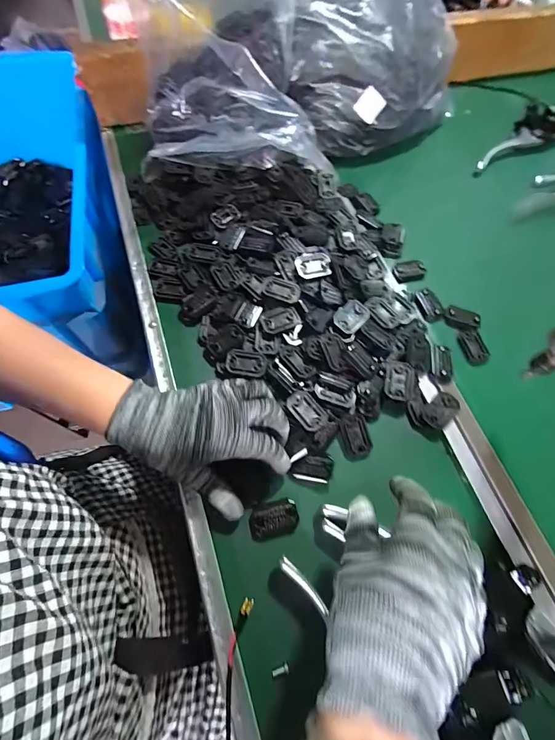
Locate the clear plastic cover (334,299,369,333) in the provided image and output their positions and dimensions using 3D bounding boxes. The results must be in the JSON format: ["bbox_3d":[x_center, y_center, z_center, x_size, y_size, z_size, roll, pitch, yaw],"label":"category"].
[{"bbox_3d":[0.082,-0.060,0.383,0.032,0.005,0.040,39,70,13],"label":"clear plastic cover"}]

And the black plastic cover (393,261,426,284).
[{"bbox_3d":[0.170,-0.126,0.443,0.040,0.011,0.026,-5,67,-6],"label":"black plastic cover"}]

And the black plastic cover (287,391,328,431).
[{"bbox_3d":[0.031,0.041,0.348,0.027,0.004,0.042,-36,73,-17],"label":"black plastic cover"}]

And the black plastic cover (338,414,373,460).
[{"bbox_3d":[0.077,0.069,0.347,0.030,0.009,0.043,-16,68,-10],"label":"black plastic cover"}]

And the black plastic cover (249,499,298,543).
[{"bbox_3d":[-0.003,0.135,0.310,0.044,0.006,0.029,-13,68,-9],"label":"black plastic cover"}]

